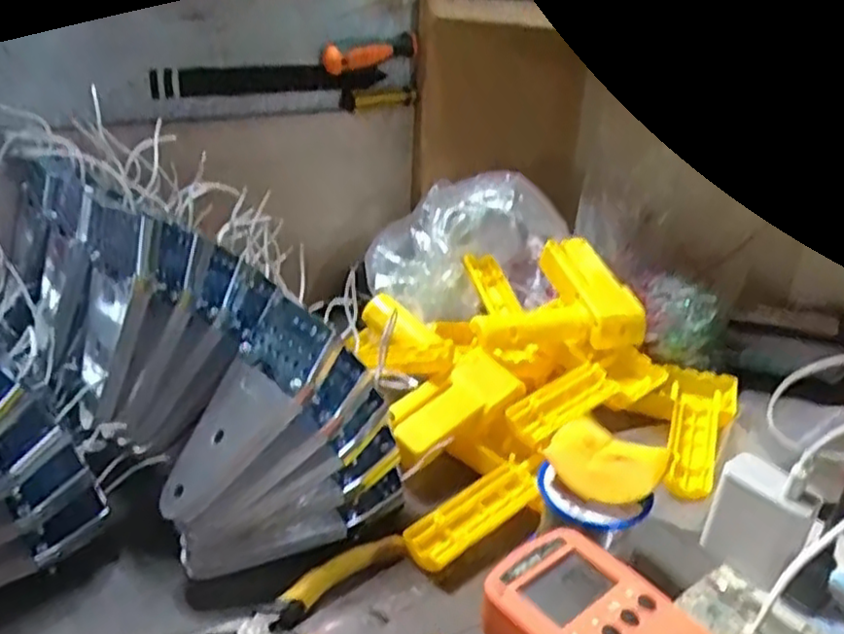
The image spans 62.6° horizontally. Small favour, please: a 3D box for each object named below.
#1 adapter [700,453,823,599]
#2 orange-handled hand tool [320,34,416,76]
[{"bbox_3d":[0.187,0.115,0.382,0.028,0.058,0.049,-15,31,-32],"label":"adapter"},{"bbox_3d":[-0.049,-0.253,0.663,0.107,0.023,0.020,-21,35,-39],"label":"orange-handled hand tool"}]

